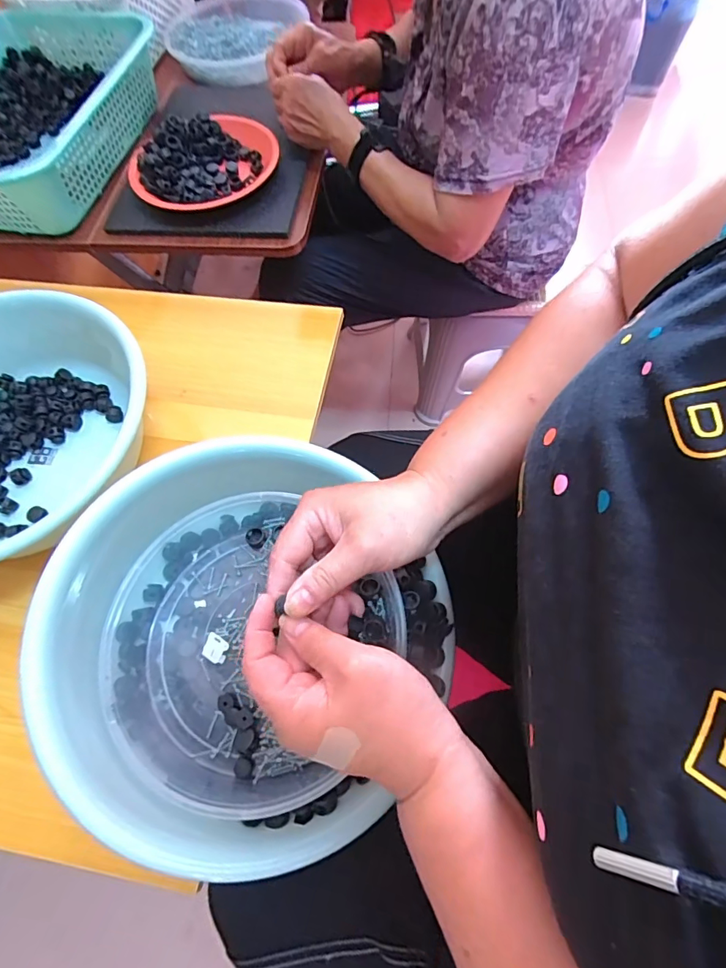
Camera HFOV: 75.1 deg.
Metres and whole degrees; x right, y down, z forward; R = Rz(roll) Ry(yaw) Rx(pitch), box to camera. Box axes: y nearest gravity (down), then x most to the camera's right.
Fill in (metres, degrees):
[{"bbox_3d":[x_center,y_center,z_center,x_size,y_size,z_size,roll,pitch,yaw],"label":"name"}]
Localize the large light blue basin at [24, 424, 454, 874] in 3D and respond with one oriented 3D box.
[{"bbox_3d":[-0.100,0.126,0.397,0.296,0.112,0.296,6,67,-15],"label":"large light blue basin"}]

